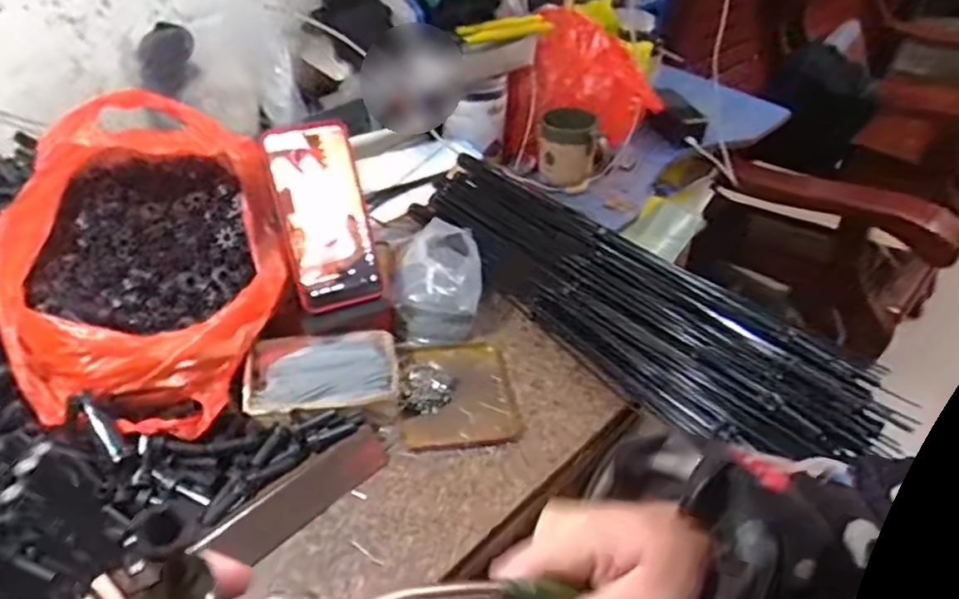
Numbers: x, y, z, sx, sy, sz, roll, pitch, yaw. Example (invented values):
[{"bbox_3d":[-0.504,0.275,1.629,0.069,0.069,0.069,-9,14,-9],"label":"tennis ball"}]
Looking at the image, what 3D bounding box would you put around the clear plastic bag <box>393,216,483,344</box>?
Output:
[{"bbox_3d":[-0.037,-0.024,0.671,0.077,0.077,0.126,8,41,3],"label":"clear plastic bag"}]

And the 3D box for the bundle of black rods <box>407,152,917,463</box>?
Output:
[{"bbox_3d":[0.144,-0.011,0.691,0.180,0.038,0.535,-29,51,-33],"label":"bundle of black rods"}]

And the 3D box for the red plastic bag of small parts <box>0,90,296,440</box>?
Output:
[{"bbox_3d":[-0.278,-0.039,0.556,0.207,0.157,0.237,12,41,7],"label":"red plastic bag of small parts"}]

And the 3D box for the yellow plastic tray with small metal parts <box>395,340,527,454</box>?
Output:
[{"bbox_3d":[-0.023,0.081,0.604,0.103,0.016,0.121,-3,42,-9],"label":"yellow plastic tray with small metal parts"}]

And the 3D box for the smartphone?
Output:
[{"bbox_3d":[-0.140,-0.075,0.594,0.079,0.161,0.012,-16,9,-22],"label":"smartphone"}]

